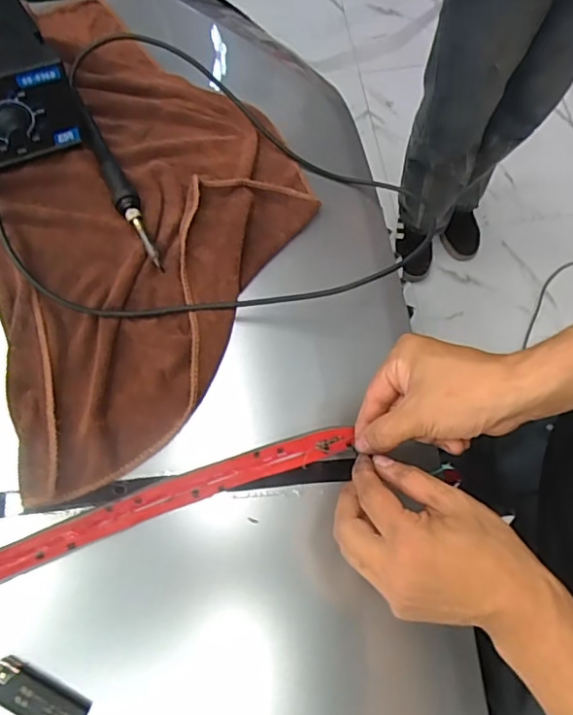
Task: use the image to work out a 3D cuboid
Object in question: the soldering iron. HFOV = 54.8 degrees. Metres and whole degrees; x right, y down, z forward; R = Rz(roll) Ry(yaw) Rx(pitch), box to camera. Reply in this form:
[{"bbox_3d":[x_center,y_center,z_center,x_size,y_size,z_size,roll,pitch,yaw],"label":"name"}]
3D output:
[{"bbox_3d":[-0.158,-0.169,0.499,0.019,0.019,0.207,-28,73,-9],"label":"soldering iron"}]

